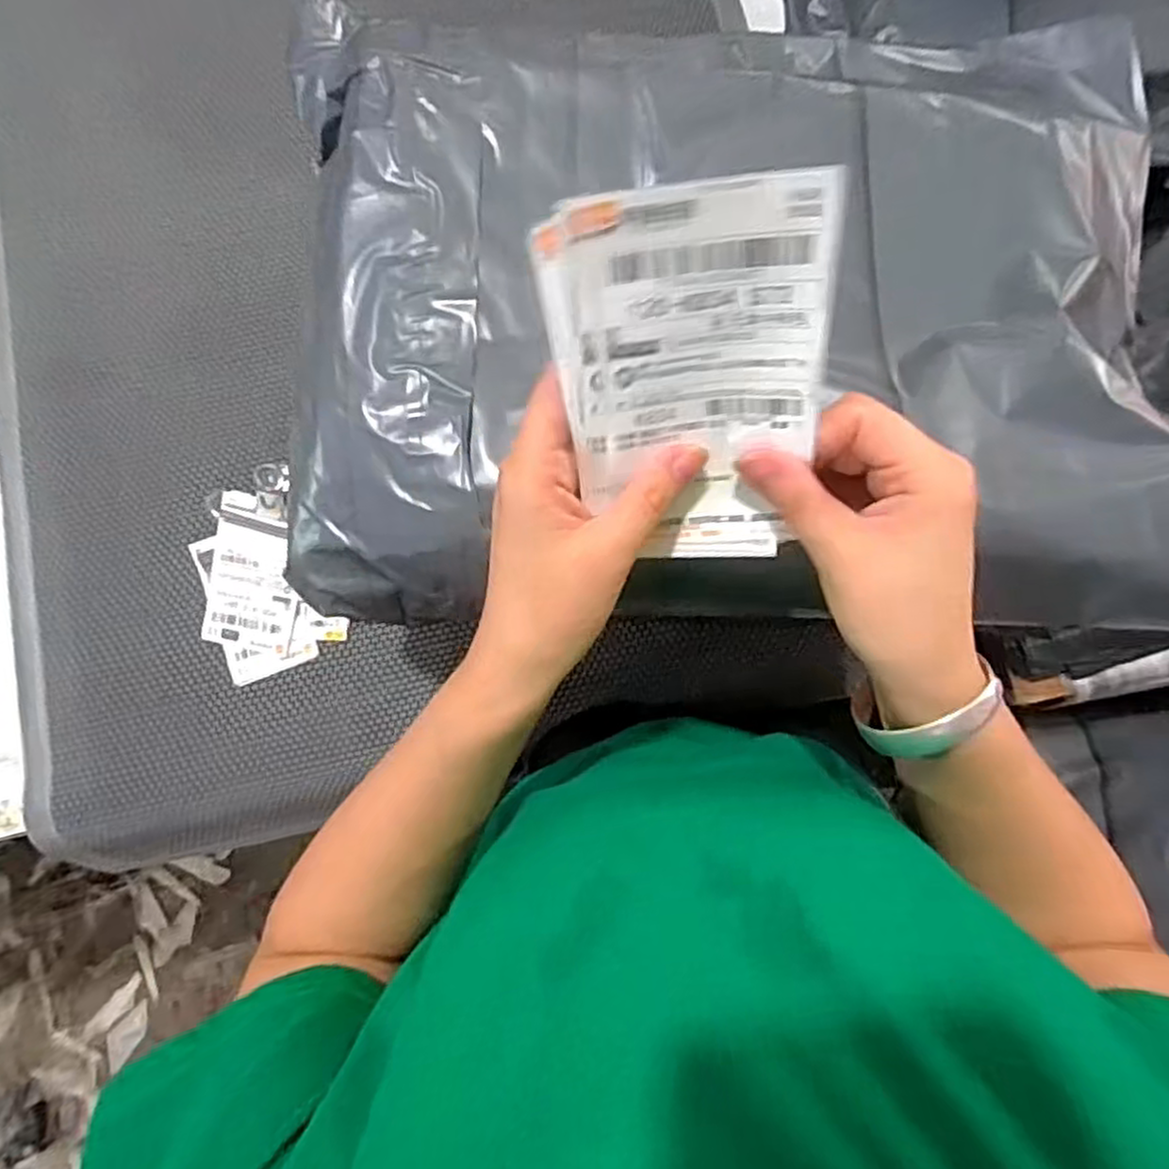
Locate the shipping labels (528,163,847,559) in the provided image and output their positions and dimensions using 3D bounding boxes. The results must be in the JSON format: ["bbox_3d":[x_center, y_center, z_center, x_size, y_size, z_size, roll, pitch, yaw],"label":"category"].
[{"bbox_3d":[0.037,-0.066,0.260,0.090,0.133,0.008,-5,39,5],"label":"shipping labels"}]

